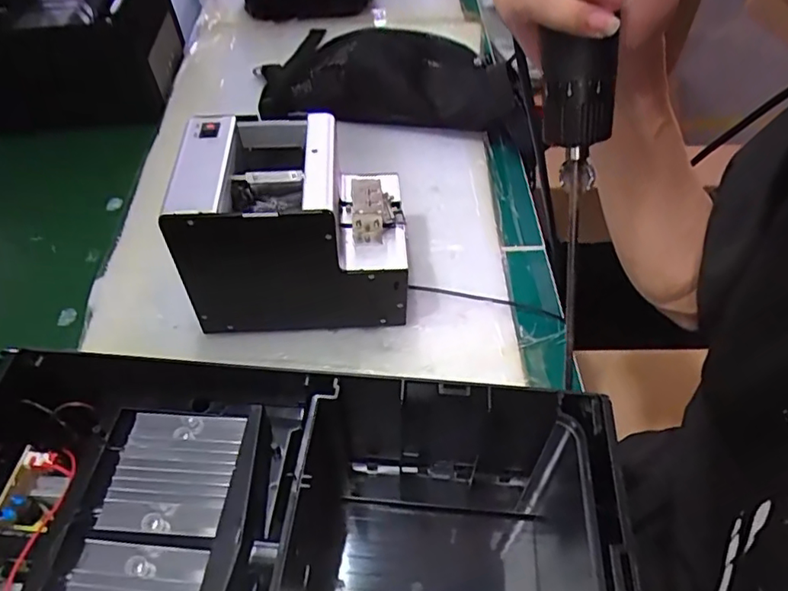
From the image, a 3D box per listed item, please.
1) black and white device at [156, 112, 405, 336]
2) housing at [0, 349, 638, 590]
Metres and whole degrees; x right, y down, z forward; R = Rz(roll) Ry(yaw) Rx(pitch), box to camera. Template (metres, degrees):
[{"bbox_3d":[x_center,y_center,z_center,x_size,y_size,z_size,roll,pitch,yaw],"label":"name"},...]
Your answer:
[{"bbox_3d":[-0.084,-0.060,0.486,0.181,0.141,0.124,-2,51,-2],"label":"black and white device"},{"bbox_3d":[-0.065,0.148,0.323,0.363,0.140,0.214,4,51,2],"label":"housing"}]

